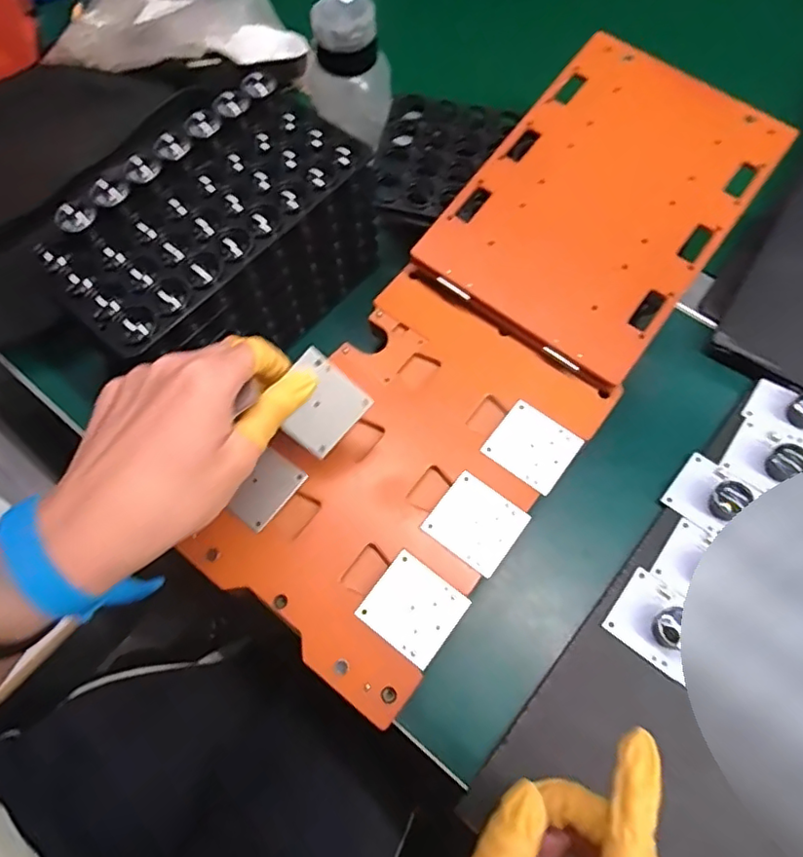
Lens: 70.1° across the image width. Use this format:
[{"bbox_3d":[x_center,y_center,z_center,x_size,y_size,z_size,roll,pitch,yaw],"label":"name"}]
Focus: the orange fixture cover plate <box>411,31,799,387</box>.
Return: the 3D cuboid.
[{"bbox_3d":[0.139,-0.158,0.390,0.158,0.007,0.230,36,80,12],"label":"orange fixture cover plate"}]

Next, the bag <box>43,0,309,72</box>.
[{"bbox_3d":[-0.198,-0.387,0.530,0.220,0.040,0.143,4,67,3],"label":"bag"}]

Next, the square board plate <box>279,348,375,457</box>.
[{"bbox_3d":[-0.047,-0.013,0.317,0.046,0.004,0.045,41,98,-21],"label":"square board plate"}]

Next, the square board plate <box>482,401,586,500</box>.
[{"bbox_3d":[0.080,0.011,0.349,0.047,0.004,0.044,36,72,15],"label":"square board plate"}]

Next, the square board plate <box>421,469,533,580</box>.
[{"bbox_3d":[0.043,0.054,0.331,0.048,0.004,0.044,36,72,15],"label":"square board plate"}]

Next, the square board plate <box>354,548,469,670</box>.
[{"bbox_3d":[0.006,0.098,0.312,0.047,0.004,0.044,36,72,15],"label":"square board plate"}]

